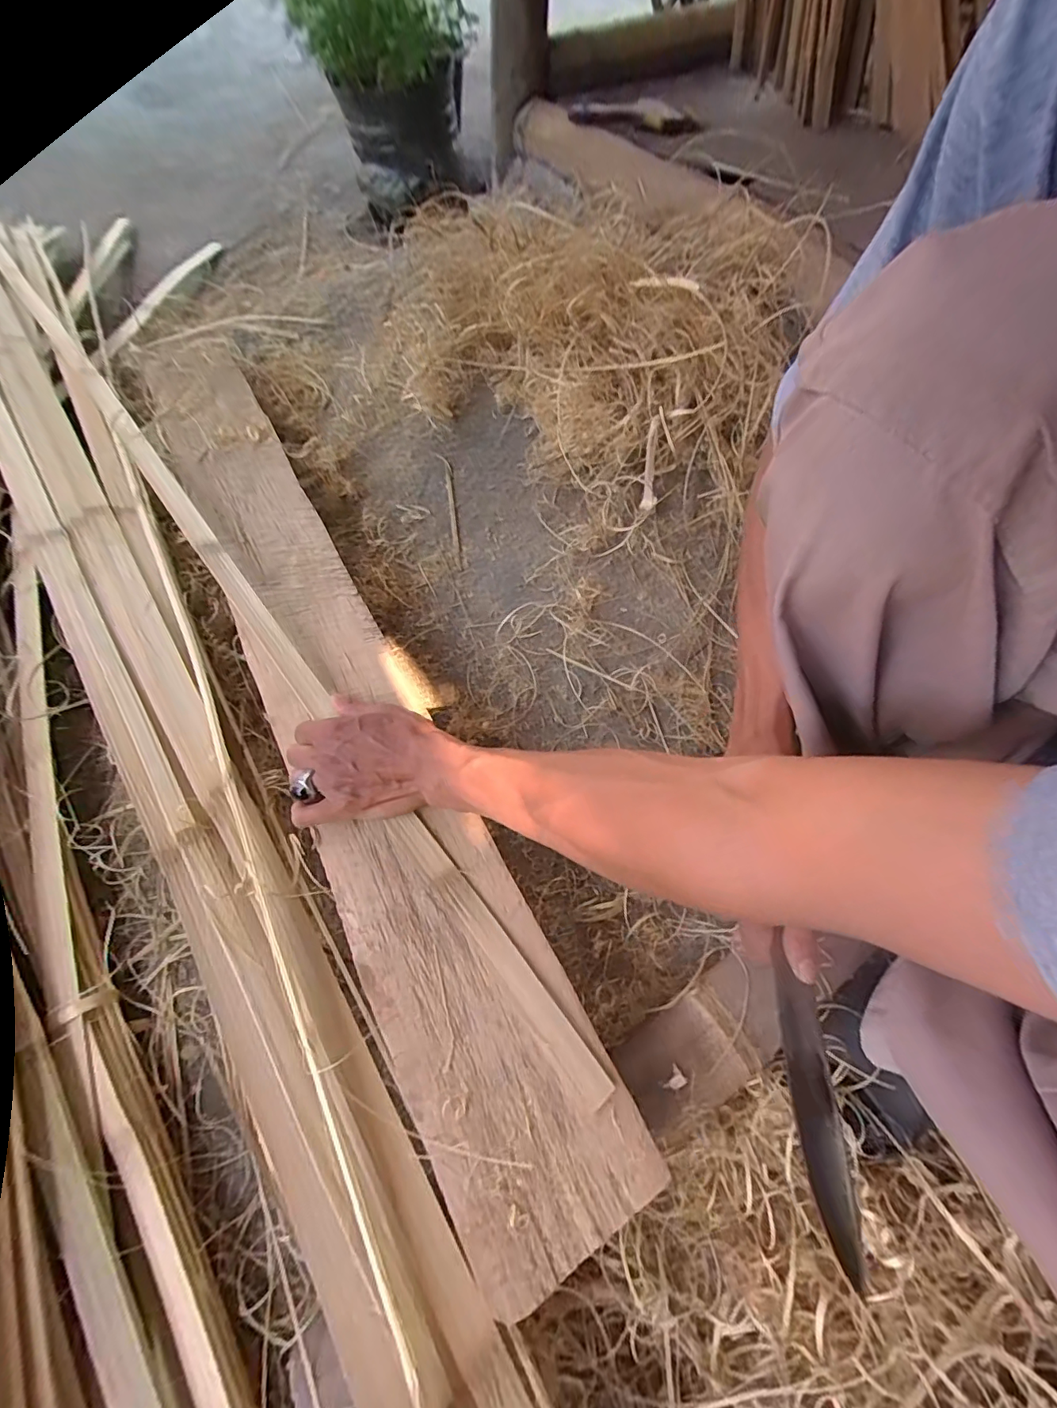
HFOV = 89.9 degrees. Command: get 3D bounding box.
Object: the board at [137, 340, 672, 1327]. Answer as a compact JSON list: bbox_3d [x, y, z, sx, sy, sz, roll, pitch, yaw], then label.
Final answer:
[{"bbox_3d":[-0.222,-0.081,0.532,0.132,0.050,1.055,-27,66,-15],"label":"board"}]

